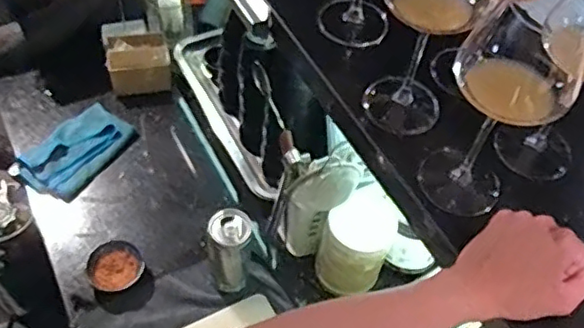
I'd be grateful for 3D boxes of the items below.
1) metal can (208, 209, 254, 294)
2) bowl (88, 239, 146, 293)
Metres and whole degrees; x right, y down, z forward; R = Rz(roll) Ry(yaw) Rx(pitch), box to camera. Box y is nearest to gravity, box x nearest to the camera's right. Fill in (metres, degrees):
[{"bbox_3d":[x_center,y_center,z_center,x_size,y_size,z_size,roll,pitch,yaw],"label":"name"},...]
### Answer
[{"bbox_3d":[-0.083,0.122,0.817,0.057,0.130,0.060,-5,54,-9],"label":"metal can"},{"bbox_3d":[-0.251,0.147,0.863,0.074,0.030,0.076,2,53,-3],"label":"bowl"}]

